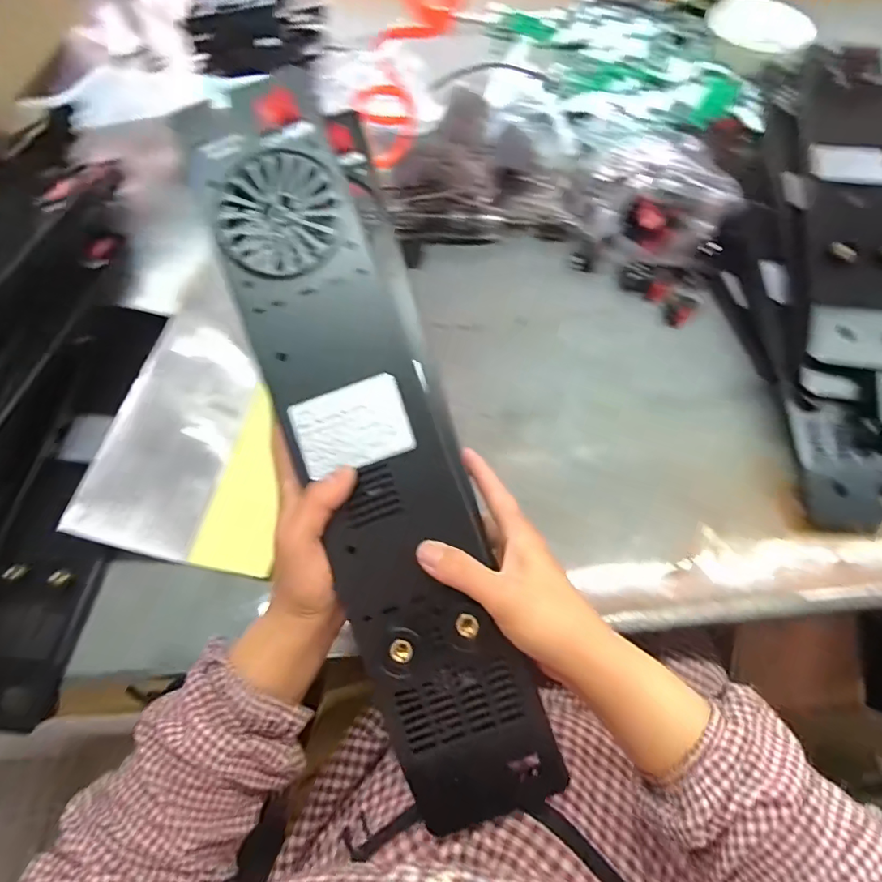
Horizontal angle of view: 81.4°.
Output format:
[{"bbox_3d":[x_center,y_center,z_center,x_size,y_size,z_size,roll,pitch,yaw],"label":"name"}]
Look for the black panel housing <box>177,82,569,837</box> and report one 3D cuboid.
[{"bbox_3d":[-0.047,0.009,0.346,0.114,0.052,0.491,-18,88,-7],"label":"black panel housing"}]

